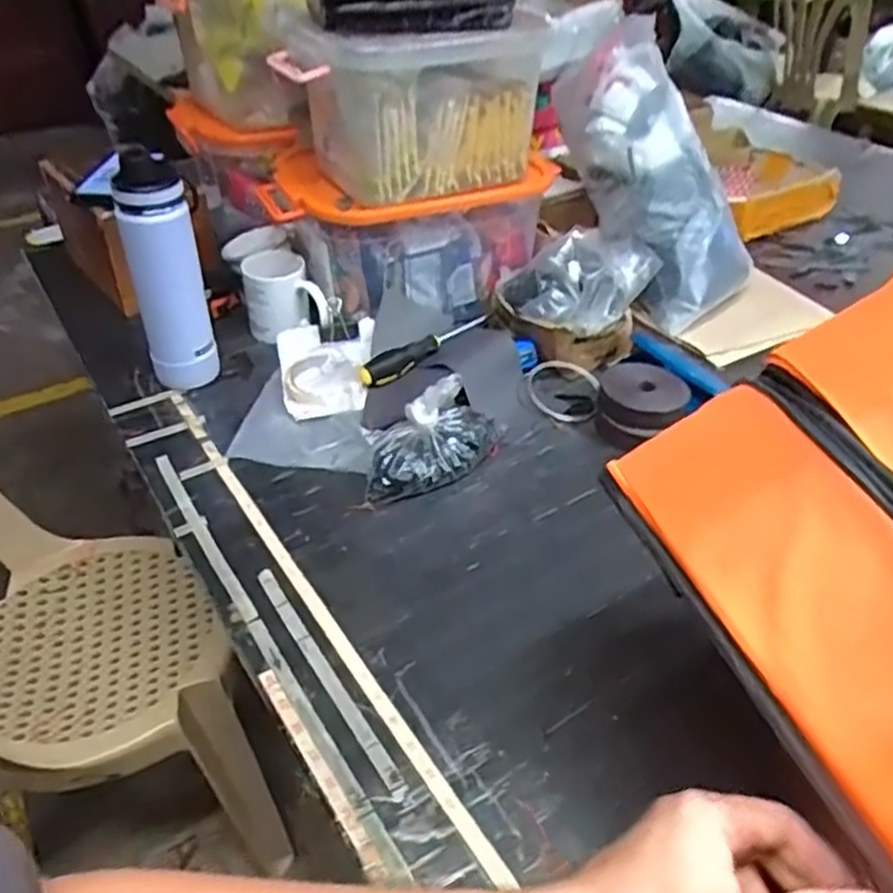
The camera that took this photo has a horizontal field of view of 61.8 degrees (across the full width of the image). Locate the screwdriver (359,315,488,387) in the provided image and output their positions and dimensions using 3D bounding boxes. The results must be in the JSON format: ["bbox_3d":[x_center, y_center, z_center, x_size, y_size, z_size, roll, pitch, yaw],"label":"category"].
[{"bbox_3d":[-0.023,-0.125,0.906,0.196,0.024,0.022,-32,49,-32],"label":"screwdriver"}]

